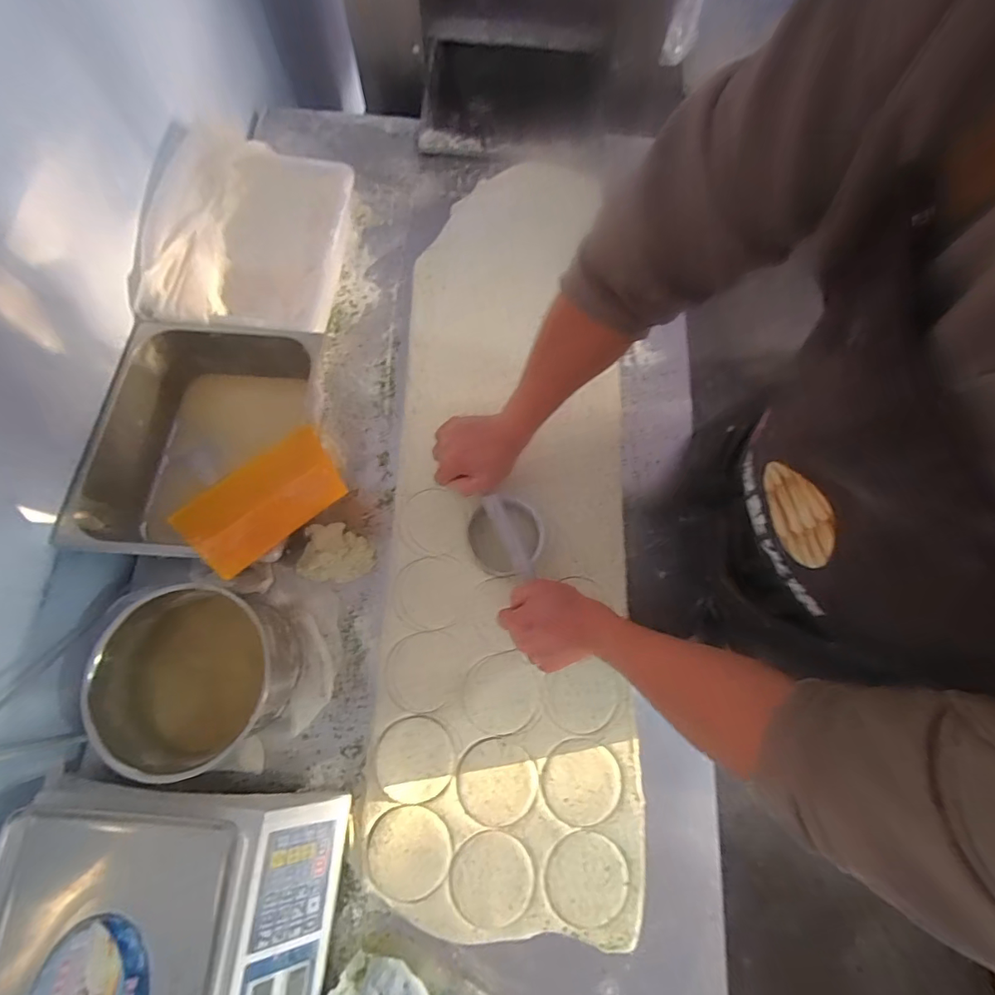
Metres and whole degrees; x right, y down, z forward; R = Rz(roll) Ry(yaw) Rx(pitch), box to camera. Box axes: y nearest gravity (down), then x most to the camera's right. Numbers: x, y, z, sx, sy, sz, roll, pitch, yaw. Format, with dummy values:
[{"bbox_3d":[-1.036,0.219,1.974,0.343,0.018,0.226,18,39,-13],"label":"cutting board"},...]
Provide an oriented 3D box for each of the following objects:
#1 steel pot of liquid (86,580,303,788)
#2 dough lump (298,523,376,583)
[{"bbox_3d":[-0.361,0.218,0.566,0.198,0.086,0.205,0,73,-1],"label":"steel pot of liquid"},{"bbox_3d":[-0.222,0.076,0.651,0.095,0.018,0.079,2,73,-1],"label":"dough lump"}]

